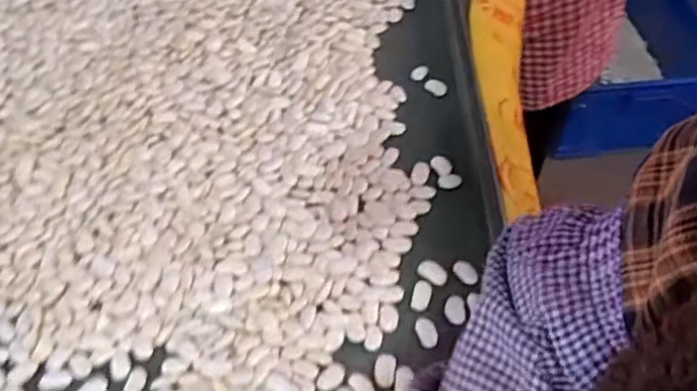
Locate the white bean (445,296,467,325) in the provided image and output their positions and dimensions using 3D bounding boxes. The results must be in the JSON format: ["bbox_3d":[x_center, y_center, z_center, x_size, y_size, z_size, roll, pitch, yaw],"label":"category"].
[{"bbox_3d":[0.079,0.085,0.493,0.015,0.004,0.020,-1,52,0],"label":"white bean"}]

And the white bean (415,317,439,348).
[{"bbox_3d":[0.057,0.100,0.485,0.013,0.004,0.023,-21,55,-15],"label":"white bean"}]

